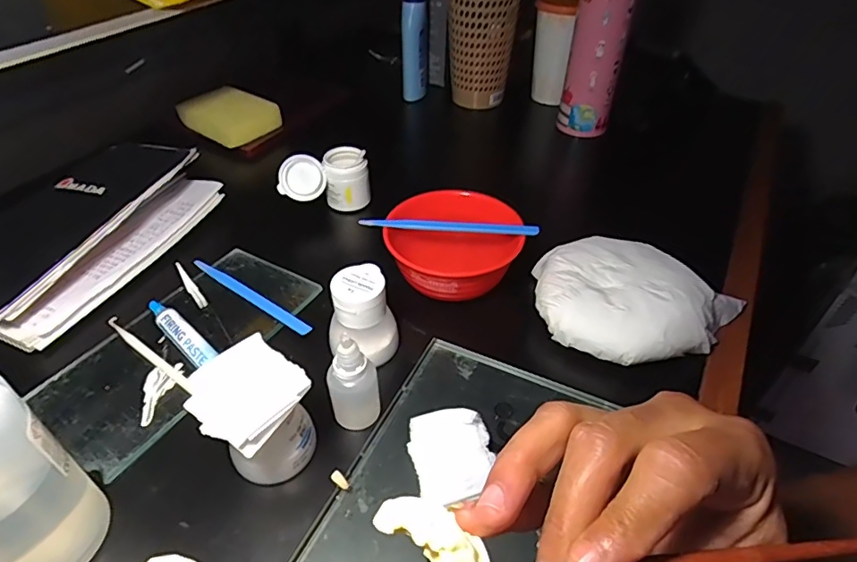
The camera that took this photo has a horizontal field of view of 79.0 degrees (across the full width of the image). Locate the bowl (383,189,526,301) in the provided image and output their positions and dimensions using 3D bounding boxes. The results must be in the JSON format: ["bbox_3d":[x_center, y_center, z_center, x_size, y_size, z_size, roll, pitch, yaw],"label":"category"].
[{"bbox_3d":[0.021,-0.026,0.433,0.107,0.051,0.098,1,42,-1],"label":"bowl"}]

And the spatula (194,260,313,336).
[{"bbox_3d":[-0.146,0.011,0.426,0.136,0.005,0.011,27,48,25],"label":"spatula"}]

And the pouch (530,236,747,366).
[{"bbox_3d":[0.153,0.013,0.392,0.152,0.036,0.104,19,45,19],"label":"pouch"}]

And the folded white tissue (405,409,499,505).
[{"bbox_3d":[0.015,0.103,0.310,0.047,0.020,0.051,-11,44,-13],"label":"folded white tissue"}]

